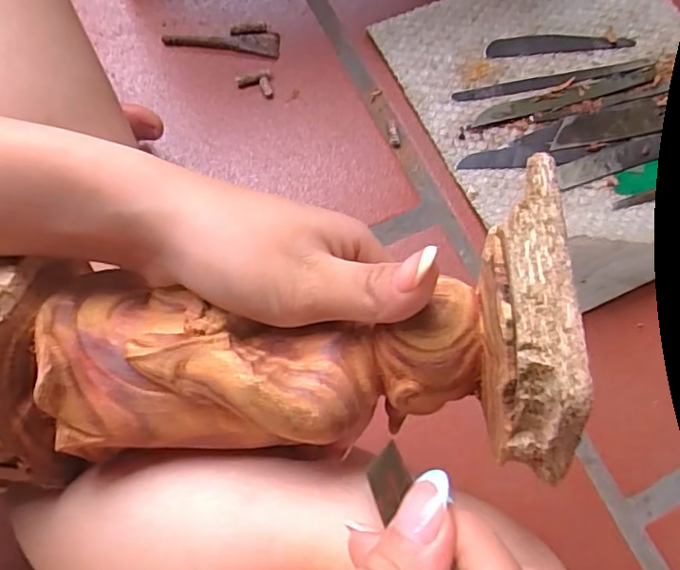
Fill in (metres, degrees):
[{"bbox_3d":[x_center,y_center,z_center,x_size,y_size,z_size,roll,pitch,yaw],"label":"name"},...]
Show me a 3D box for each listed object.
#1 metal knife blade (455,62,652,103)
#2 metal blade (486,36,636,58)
[{"bbox_3d":[0.190,-0.182,0.497,0.189,0.005,0.016,-13,71,-8],"label":"metal knife blade"},{"bbox_3d":[0.199,-0.220,0.508,0.137,0.004,0.022,-6,70,-6],"label":"metal blade"}]

